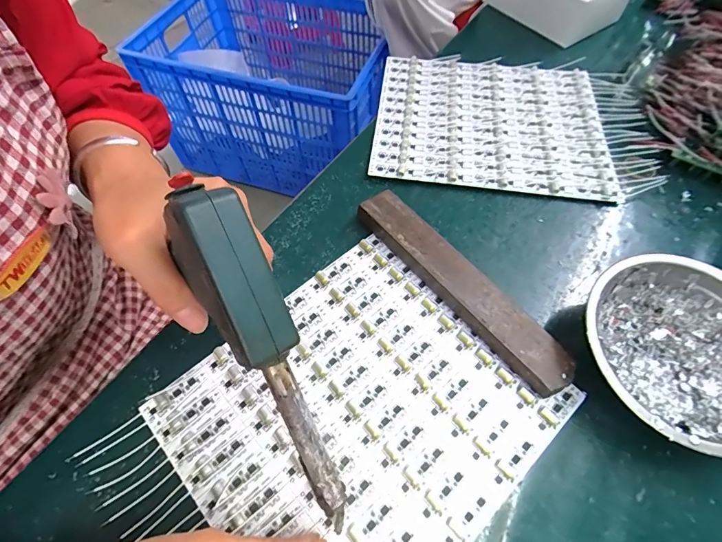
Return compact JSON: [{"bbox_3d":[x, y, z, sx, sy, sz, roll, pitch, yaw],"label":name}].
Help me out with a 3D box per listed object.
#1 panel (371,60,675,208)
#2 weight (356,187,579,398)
[{"bbox_3d":[0.146,-0.153,0.393,0.261,0.036,0.197,12,60,5],"label":"panel"},{"bbox_3d":[0.073,0.008,0.300,0.035,0.021,0.199,-35,67,-20],"label":"weight"}]

